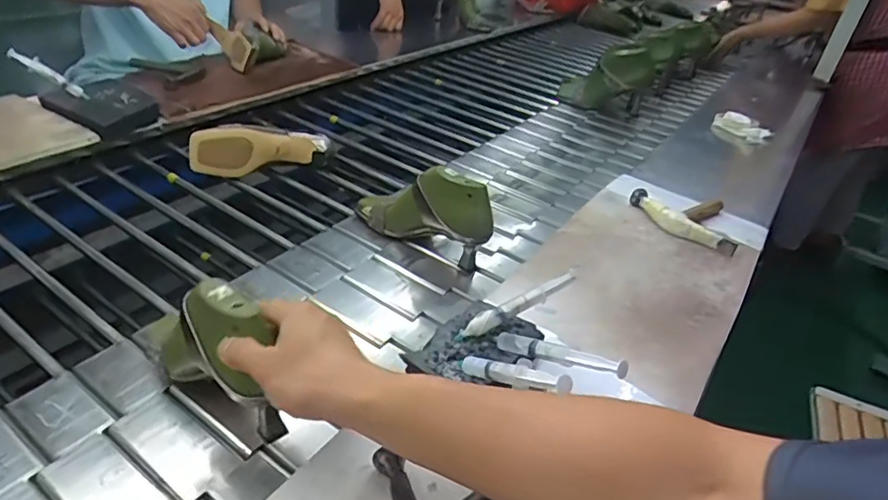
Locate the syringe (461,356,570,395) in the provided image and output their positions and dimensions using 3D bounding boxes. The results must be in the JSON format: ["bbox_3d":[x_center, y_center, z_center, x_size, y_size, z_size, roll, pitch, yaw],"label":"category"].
[{"bbox_3d":[0.052,0.101,0.474,0.014,0.017,0.141,-18,5,-32],"label":"syringe"}]

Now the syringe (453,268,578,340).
[{"bbox_3d":[0.075,0.056,0.574,0.134,0.020,0.013,-27,42,-5],"label":"syringe"}]

